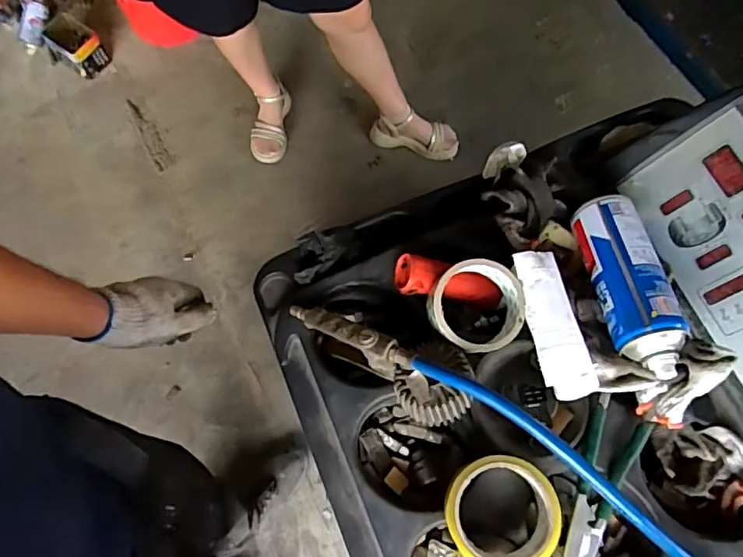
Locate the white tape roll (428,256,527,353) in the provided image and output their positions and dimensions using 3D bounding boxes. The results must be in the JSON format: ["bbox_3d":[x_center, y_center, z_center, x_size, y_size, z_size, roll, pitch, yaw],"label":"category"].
[{"bbox_3d":[0.100,0.027,0.531,0.089,0.035,0.082,0,69,-1],"label":"white tape roll"}]

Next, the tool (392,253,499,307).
[{"bbox_3d":[0.082,0.003,0.581,0.116,0.042,0.044,13,67,-21],"label":"tool"}]

